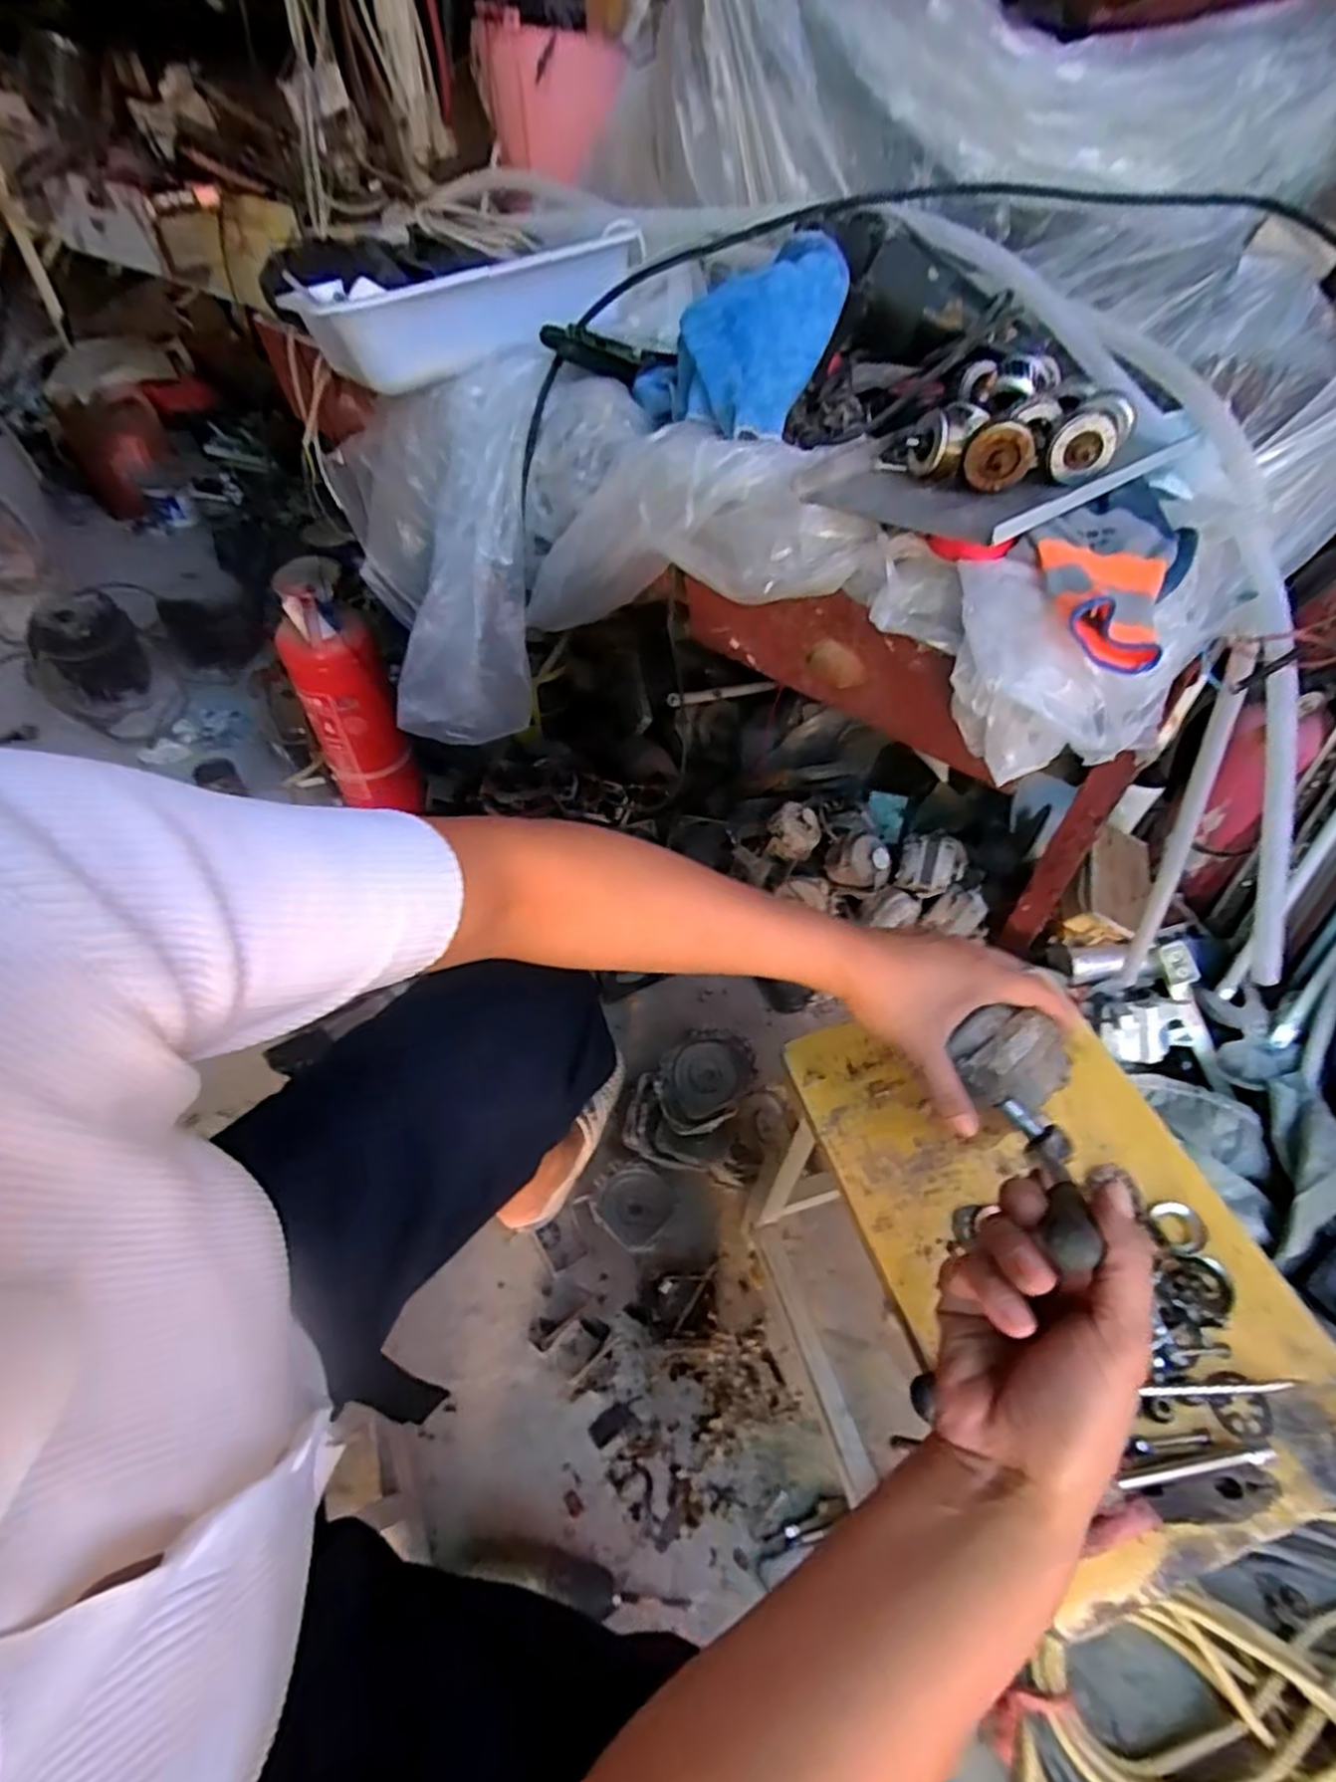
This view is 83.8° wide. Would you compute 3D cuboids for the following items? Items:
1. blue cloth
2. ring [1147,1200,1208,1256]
[{"bbox_3d":[0.052,-0.445,0.609,0.164,0.106,0.194,12,50,9],"label":"blue cloth"},{"bbox_3d":[0.328,0.216,0.477,0.029,0.010,0.032,0,49,-1],"label":"ring"}]

